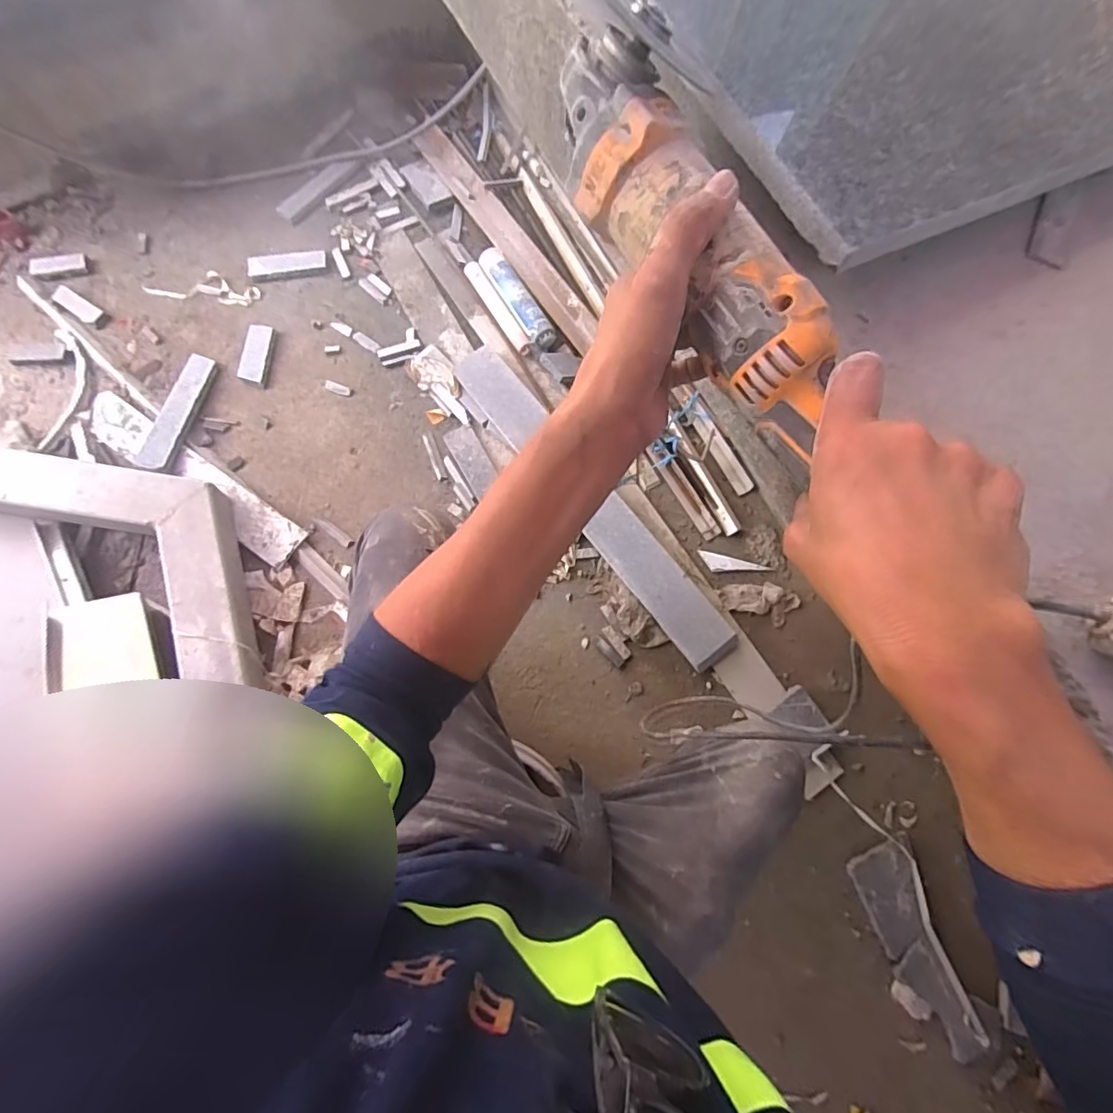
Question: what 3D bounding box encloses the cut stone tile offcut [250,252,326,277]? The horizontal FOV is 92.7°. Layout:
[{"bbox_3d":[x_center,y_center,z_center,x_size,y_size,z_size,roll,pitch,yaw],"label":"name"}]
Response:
[{"bbox_3d":[-0.609,-0.659,1.197,0.168,0.011,0.045,-5,92,0],"label":"cut stone tile offcut"}]

